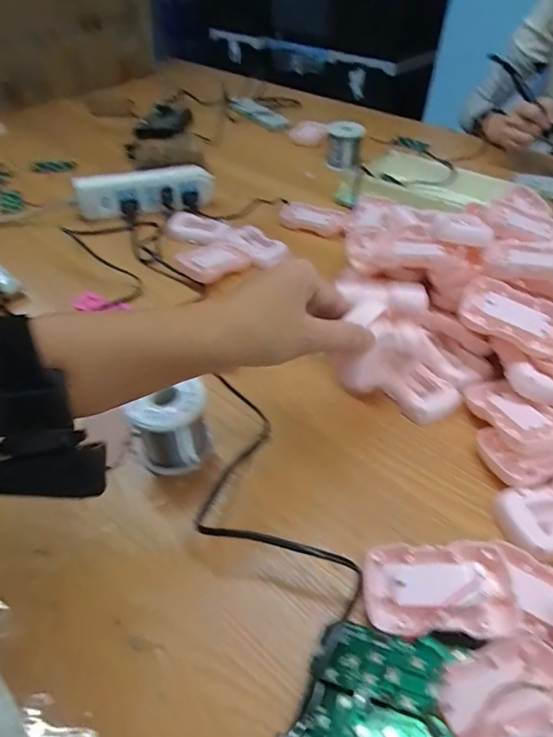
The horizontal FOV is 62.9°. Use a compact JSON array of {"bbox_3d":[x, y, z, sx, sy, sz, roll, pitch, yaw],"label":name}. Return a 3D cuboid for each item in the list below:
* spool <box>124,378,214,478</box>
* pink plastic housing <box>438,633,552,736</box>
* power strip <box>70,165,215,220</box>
[{"bbox_3d":[-0.086,0.045,0.365,0.058,0.068,0.055,0,46,0],"label":"spool"},{"bbox_3d":[0.126,0.174,0.243,0.070,0.015,0.055,-17,12,-6],"label":"pink plastic housing"},{"bbox_3d":[-0.194,-0.264,0.675,0.196,0.050,0.037,-11,47,-10],"label":"power strip"}]

